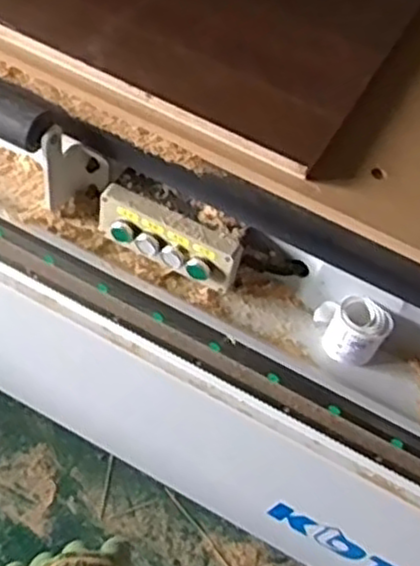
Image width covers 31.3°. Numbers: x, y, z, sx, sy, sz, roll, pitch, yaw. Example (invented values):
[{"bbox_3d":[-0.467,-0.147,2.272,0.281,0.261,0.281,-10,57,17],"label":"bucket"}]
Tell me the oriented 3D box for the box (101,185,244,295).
[{"bbox_3d":[-0.046,-0.050,0.854,0.165,0.069,0.043,27,55,11],"label":"box"}]

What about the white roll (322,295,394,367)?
[{"bbox_3d":[0.157,0.051,0.831,0.077,0.058,0.055,31,56,14],"label":"white roll"}]

